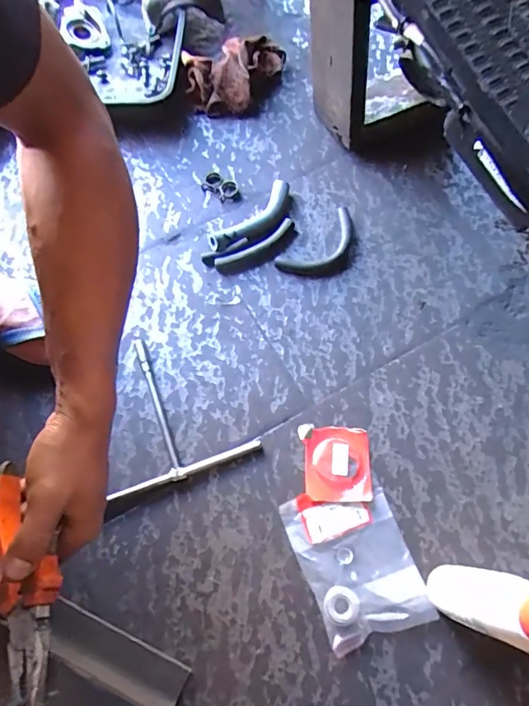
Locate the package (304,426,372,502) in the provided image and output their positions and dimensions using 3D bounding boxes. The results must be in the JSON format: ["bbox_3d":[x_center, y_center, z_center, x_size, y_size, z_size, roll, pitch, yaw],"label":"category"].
[{"bbox_3d":[0.081,0.123,0.536,0.070,0.014,0.080,1,67,3],"label":"package"}]

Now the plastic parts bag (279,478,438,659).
[{"bbox_3d":[0.095,0.213,0.499,0.108,0.013,0.148,-20,68,-6],"label":"plastic parts bag"}]

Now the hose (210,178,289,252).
[{"bbox_3d":[-0.016,-0.179,0.652,0.137,0.023,0.042,-42,71,-14],"label":"hose"}]

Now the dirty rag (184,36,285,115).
[{"bbox_3d":[-0.054,-0.445,0.759,0.124,0.058,0.158,29,71,14],"label":"dirty rag"}]

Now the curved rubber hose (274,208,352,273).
[{"bbox_3d":[0.079,-0.140,0.636,0.126,0.012,0.052,-41,71,-13],"label":"curved rubber hose"}]

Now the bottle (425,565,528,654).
[{"bbox_3d":[0.199,0.208,0.390,0.082,0.202,0.047,23,70,12],"label":"bottle"}]

